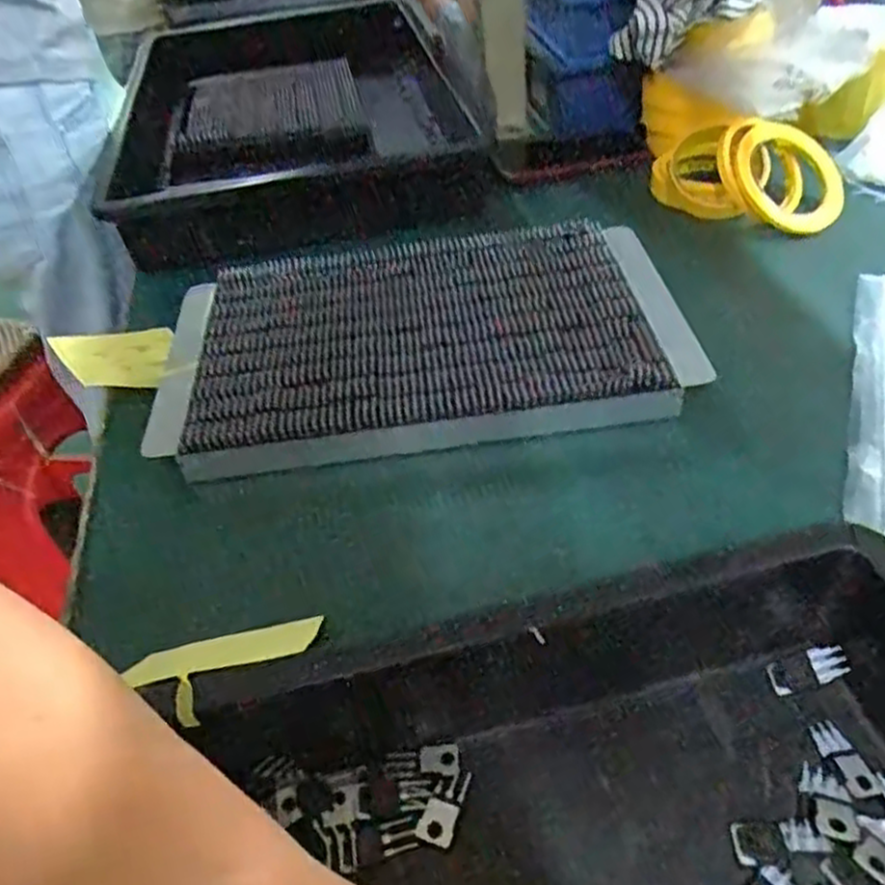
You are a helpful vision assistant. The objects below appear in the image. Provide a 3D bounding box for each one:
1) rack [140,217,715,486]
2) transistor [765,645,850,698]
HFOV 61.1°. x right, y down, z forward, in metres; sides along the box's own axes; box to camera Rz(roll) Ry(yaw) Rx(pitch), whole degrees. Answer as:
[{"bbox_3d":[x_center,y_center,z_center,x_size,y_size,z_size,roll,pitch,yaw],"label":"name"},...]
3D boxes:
[{"bbox_3d":[-0.020,-0.083,0.569,0.380,0.038,0.226,-7,44,-4],"label":"rack"},{"bbox_3d":[0.168,0.105,0.346,0.034,0.006,0.015,-27,41,18],"label":"transistor"}]

